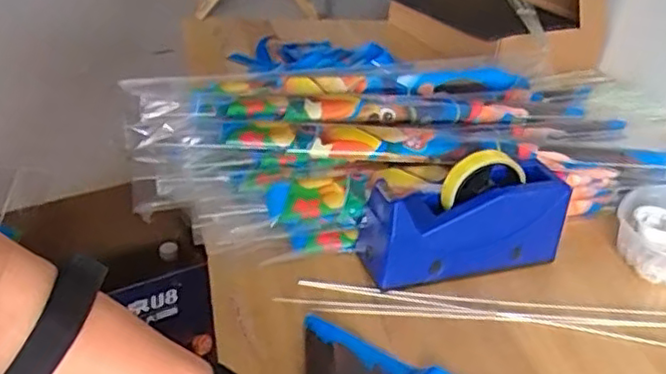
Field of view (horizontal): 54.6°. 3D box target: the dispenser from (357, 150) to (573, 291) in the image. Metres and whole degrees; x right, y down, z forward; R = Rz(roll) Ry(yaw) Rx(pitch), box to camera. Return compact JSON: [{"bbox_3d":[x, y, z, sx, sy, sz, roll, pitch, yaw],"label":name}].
[{"bbox_3d":[0.130,0.026,0.647,0.197,0.115,0.076,-7,33,-19],"label":"dispenser"}]

